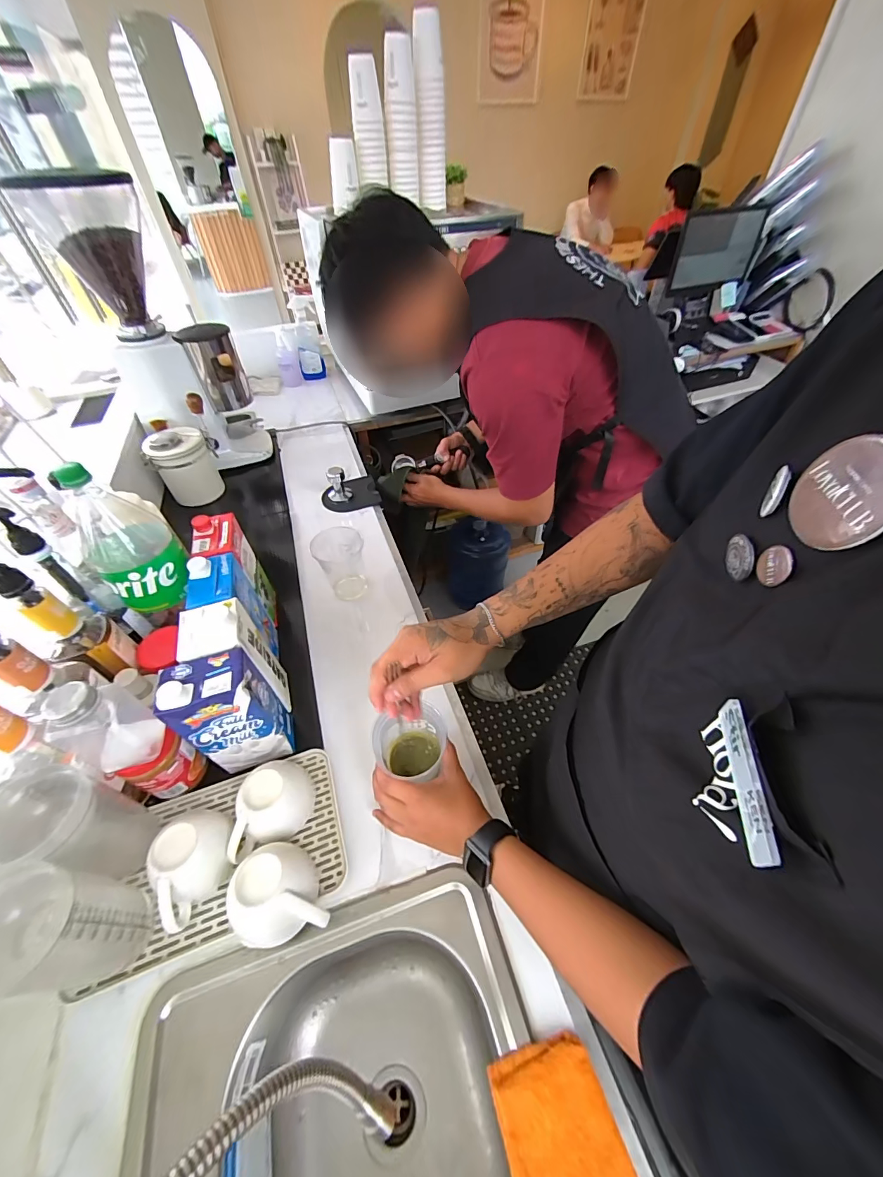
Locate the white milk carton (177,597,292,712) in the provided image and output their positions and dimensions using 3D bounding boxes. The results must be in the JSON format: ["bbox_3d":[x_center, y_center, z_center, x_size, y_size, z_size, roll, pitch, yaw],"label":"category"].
[{"bbox_3d":[-0.282,0.103,0.565,0.083,0.186,0.084,-8,48,-5],"label":"white milk carton"}]

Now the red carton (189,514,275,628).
[{"bbox_3d":[-0.343,-0.028,0.678,0.064,0.186,0.099,-15,49,-11],"label":"red carton"}]

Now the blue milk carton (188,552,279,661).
[{"bbox_3d":[-0.314,0.040,0.615,0.067,0.184,0.102,-16,49,-12],"label":"blue milk carton"}]

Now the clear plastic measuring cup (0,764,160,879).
[{"bbox_3d":[-0.392,0.265,0.446,0.088,0.150,0.085,3,48,6],"label":"clear plastic measuring cup"}]

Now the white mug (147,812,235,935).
[{"bbox_3d":[-0.301,0.321,0.474,0.082,0.064,0.119,4,48,6],"label":"white mug"}]

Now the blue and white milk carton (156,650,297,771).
[{"bbox_3d":[-0.265,0.158,0.518,0.095,0.189,0.065,-15,49,-11],"label":"blue and white milk carton"}]

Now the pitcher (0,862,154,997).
[{"bbox_3d":[-0.362,0.330,0.389,0.091,0.158,0.085,-1,48,1],"label":"pitcher"}]

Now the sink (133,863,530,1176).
[{"bbox_3d":[-0.089,0.570,0.406,0.368,0.163,0.378,-15,49,-10],"label":"sink"}]

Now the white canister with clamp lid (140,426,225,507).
[{"bbox_3d":[-0.613,-0.297,0.975,0.112,0.166,0.127,-8,48,-4],"label":"white canister with clamp lid"}]

